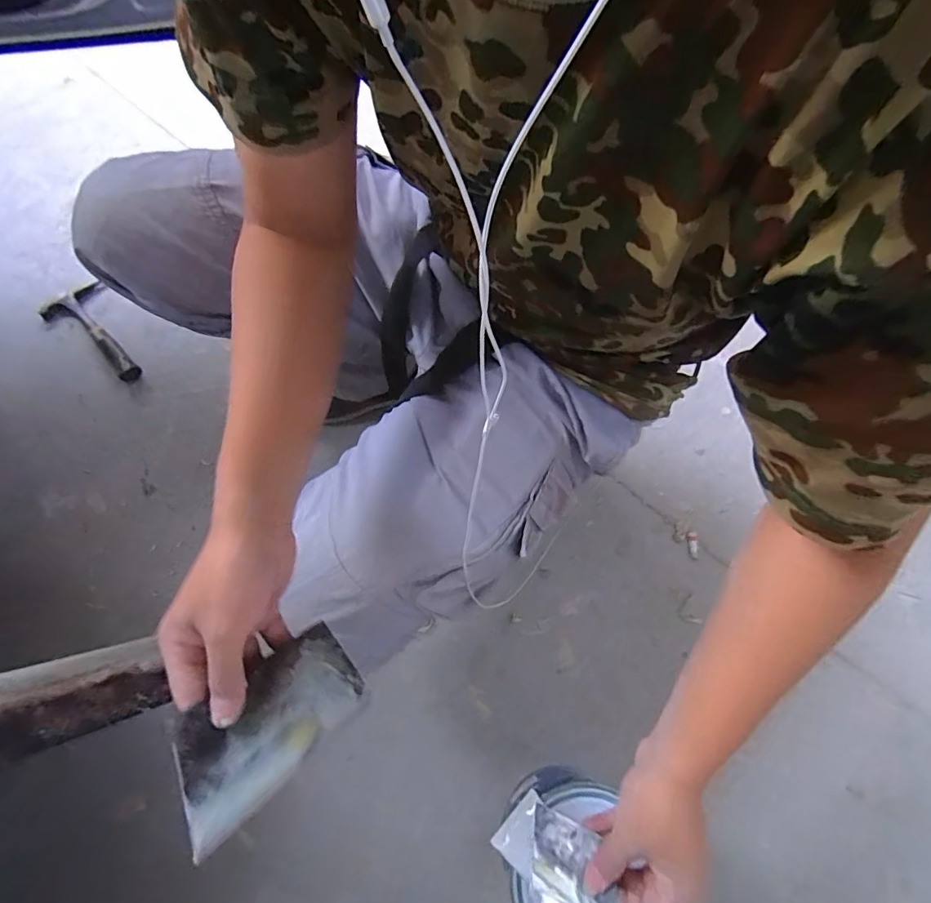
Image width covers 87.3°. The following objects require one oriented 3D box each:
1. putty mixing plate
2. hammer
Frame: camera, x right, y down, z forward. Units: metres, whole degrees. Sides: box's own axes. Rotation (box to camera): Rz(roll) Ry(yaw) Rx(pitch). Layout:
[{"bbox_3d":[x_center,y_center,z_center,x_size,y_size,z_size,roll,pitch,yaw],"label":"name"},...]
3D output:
[{"bbox_3d":[-0.131,0.182,0.334,0.073,0.005,0.131,50,38,13],"label":"putty mixing plate"},{"bbox_3d":[-0.692,-0.226,0.915,0.119,0.036,0.291,-41,70,-19],"label":"hammer"}]

